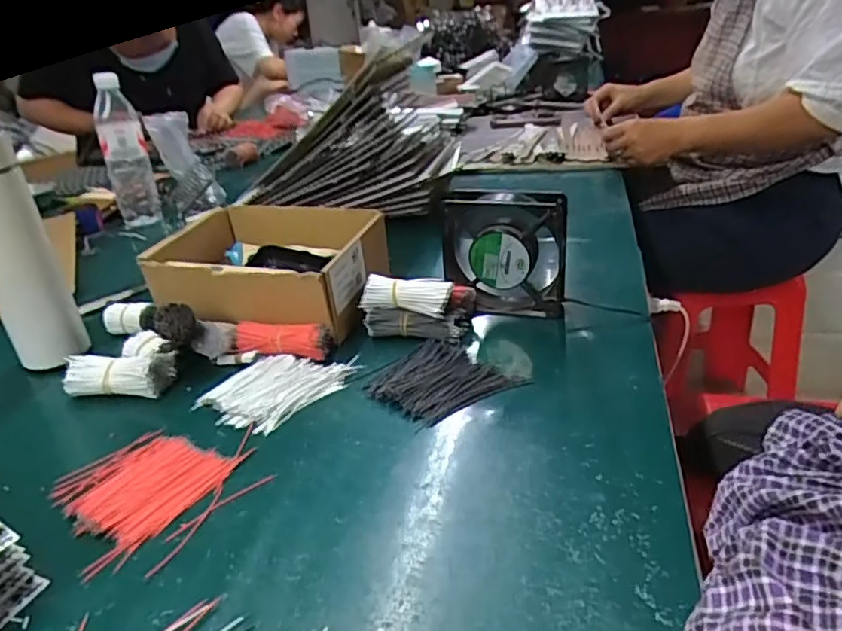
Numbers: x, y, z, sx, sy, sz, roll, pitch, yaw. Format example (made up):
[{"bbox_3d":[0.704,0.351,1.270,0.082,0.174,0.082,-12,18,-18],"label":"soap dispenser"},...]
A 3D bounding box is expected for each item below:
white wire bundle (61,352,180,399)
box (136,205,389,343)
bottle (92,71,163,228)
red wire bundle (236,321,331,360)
[{"bbox_3d":[-0.283,0.054,0.562,0.100,0.030,0.036,-2,27,7],"label":"white wire bundle"},{"bbox_3d":[-0.164,-0.056,0.693,0.237,0.084,0.182,4,29,18],"label":"box"},{"bbox_3d":[-0.512,-0.275,1.044,0.073,0.217,0.063,-18,30,-22],"label":"bottle"},{"bbox_3d":[-0.135,0.021,0.590,0.095,0.029,0.030,1,28,13],"label":"red wire bundle"}]

